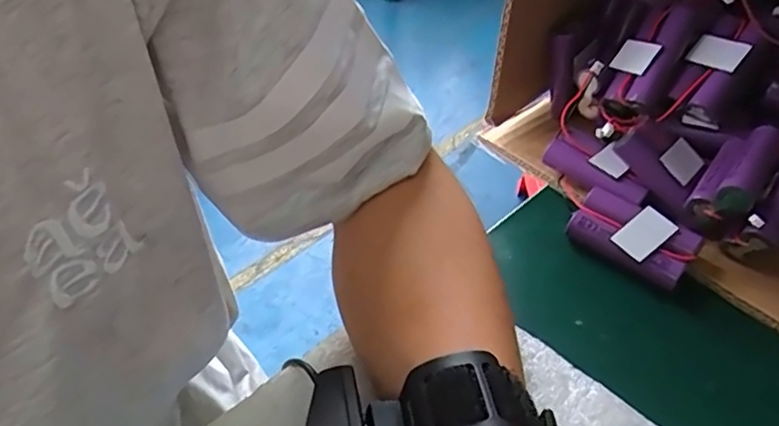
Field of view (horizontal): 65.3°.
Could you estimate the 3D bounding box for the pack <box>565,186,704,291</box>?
[{"bbox_3d":[0.134,0.011,0.345,0.071,0.027,0.032,32,51,29],"label":"pack"}]

